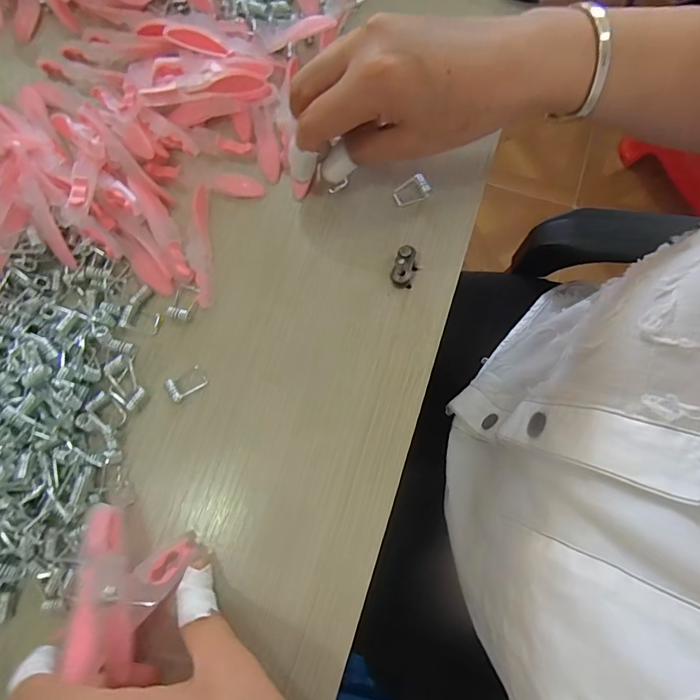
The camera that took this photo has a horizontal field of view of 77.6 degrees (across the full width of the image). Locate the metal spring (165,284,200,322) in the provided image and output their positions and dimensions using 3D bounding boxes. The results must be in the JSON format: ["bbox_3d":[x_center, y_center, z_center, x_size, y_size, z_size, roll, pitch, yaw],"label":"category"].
[{"bbox_3d":[-0.102,-0.030,0.266,0.016,0.004,0.022,15,77,3],"label":"metal spring"}]

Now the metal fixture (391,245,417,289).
[{"bbox_3d":[0.033,-0.049,0.264,0.014,0.015,0.022,17,77,3],"label":"metal fixture"}]

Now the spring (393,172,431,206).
[{"bbox_3d":[0.040,-0.102,0.280,0.021,0.009,0.016,-31,79,-8],"label":"spring"}]

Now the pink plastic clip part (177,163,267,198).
[{"bbox_3d":[-0.084,-0.111,0.285,0.056,0.004,0.015,14,77,2],"label":"pink plastic clip part"}]

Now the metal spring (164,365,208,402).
[{"bbox_3d":[-0.096,0.019,0.254,0.022,0.005,0.016,-35,79,-8],"label":"metal spring"}]

